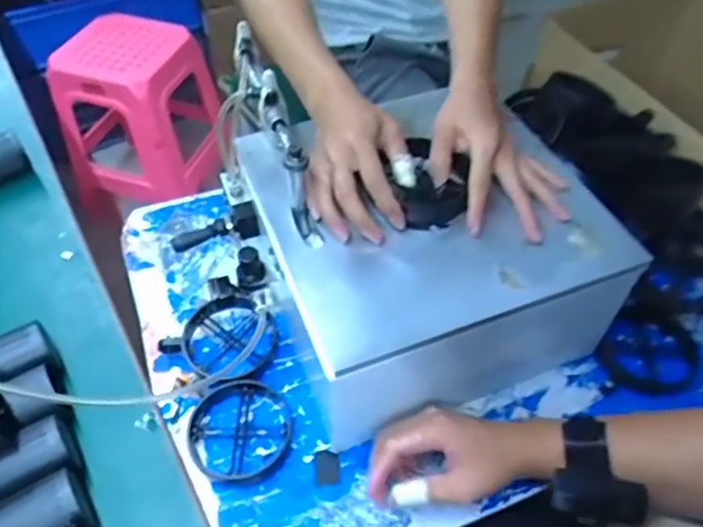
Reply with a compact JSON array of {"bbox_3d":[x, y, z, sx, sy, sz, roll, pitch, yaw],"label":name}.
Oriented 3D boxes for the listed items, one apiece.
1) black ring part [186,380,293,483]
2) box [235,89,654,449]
[{"bbox_3d":[-0.108,0.157,0.557,0.099,0.019,0.096,0,50,-1],"label":"black ring part"},{"bbox_3d":[0.068,-0.022,0.617,0.293,0.166,0.300,-16,52,-14],"label":"box"}]

